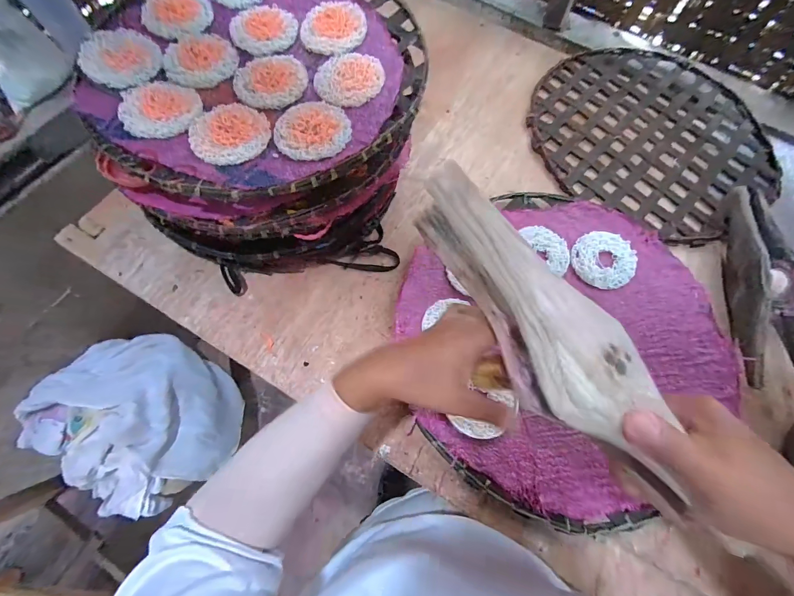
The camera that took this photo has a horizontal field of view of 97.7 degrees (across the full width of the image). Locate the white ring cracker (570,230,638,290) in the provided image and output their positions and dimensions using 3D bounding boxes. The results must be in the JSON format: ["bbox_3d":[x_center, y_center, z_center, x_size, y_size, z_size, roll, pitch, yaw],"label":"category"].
[{"bbox_3d":[0.275,-0.052,0.462,0.078,0.013,0.077,6,69,0],"label":"white ring cracker"}]

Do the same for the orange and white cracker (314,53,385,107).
[{"bbox_3d":[-0.054,-0.251,0.392,0.077,0.007,0.079,-13,70,-7],"label":"orange and white cracker"}]

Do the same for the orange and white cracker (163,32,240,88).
[{"bbox_3d":[-0.228,-0.278,0.403,0.079,0.013,0.079,-28,73,-12],"label":"orange and white cracker"}]

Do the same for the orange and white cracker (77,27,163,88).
[{"bbox_3d":[-0.310,-0.270,0.388,0.077,0.008,0.089,-38,75,-15],"label":"orange and white cracker"}]

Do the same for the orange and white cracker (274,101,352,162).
[{"bbox_3d":[-0.089,-0.178,0.365,0.076,0.007,0.078,-15,71,-8],"label":"orange and white cracker"}]

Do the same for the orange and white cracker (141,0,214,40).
[{"bbox_3d":[-0.268,-0.349,0.423,0.077,0.014,0.084,-28,73,-12],"label":"orange and white cracker"}]

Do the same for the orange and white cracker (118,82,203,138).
[{"bbox_3d":[-0.251,-0.203,0.368,0.078,0.005,0.078,-22,72,-10],"label":"orange and white cracker"}]

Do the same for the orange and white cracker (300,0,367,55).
[{"bbox_3d":[-0.076,-0.328,0.416,0.076,0.007,0.077,3,69,-1],"label":"orange and white cracker"}]

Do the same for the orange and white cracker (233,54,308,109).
[{"bbox_3d":[-0.142,-0.246,0.392,0.078,0.010,0.081,1,69,-2],"label":"orange and white cracker"}]

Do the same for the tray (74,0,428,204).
[{"bbox_3d":[-0.160,-0.280,0.404,0.368,0.021,0.384,0,69,-3],"label":"tray"}]

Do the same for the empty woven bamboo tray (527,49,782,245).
[{"bbox_3d":[0.410,-0.271,0.564,0.369,0.015,0.363,26,70,7],"label":"empty woven bamboo tray"}]

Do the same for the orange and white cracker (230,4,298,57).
[{"bbox_3d":[-0.161,-0.327,0.417,0.075,0.006,0.082,-32,74,-13],"label":"orange and white cracker"}]

